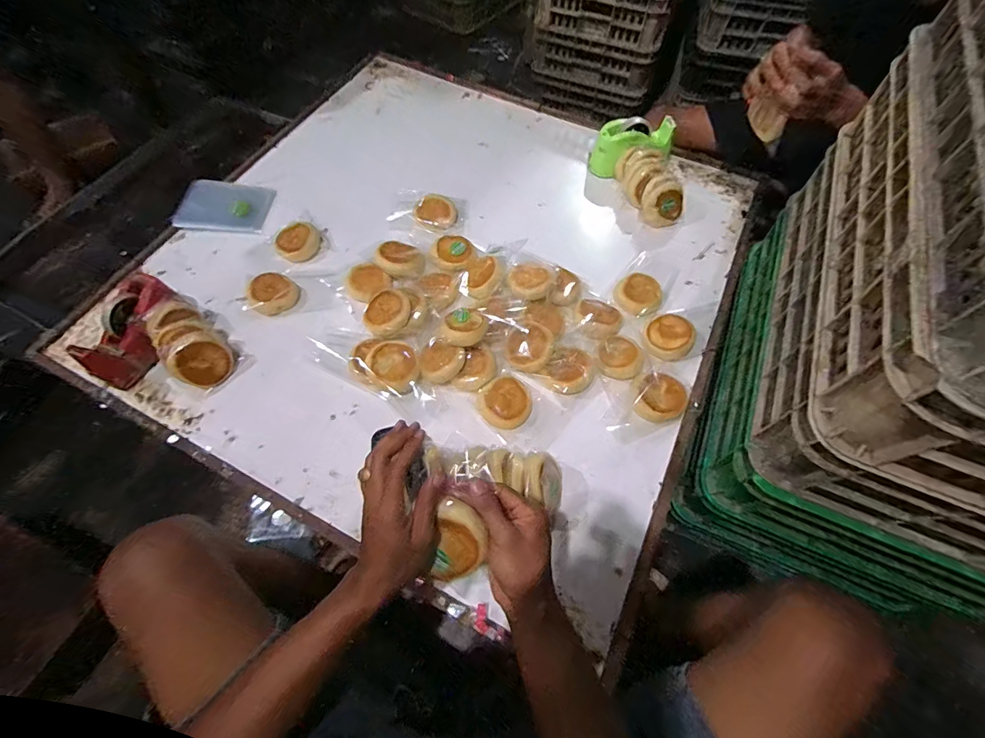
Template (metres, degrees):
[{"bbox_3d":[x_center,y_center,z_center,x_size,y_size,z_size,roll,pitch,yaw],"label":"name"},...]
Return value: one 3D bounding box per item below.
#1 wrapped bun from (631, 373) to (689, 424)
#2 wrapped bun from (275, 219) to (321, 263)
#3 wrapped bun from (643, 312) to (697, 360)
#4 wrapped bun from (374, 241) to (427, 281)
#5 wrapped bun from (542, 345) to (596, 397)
[{"bbox_3d":[0.309,0.054,0.764,0.092,0.035,0.098,0,63,1],"label":"wrapped bun"},{"bbox_3d":[-0.446,-0.293,0.951,0.099,0.030,0.105,-29,66,-13],"label":"wrapped bun"},{"bbox_3d":[0.350,-0.065,0.828,0.100,0.032,0.095,-40,69,-18],"label":"wrapped bun"},{"bbox_3d":[-0.201,-0.241,0.912,0.112,0.043,0.083,26,66,13],"label":"wrapped bun"},{"bbox_3d":[0.145,0.004,0.794,0.096,0.025,0.096,-1,82,4],"label":"wrapped bun"}]

